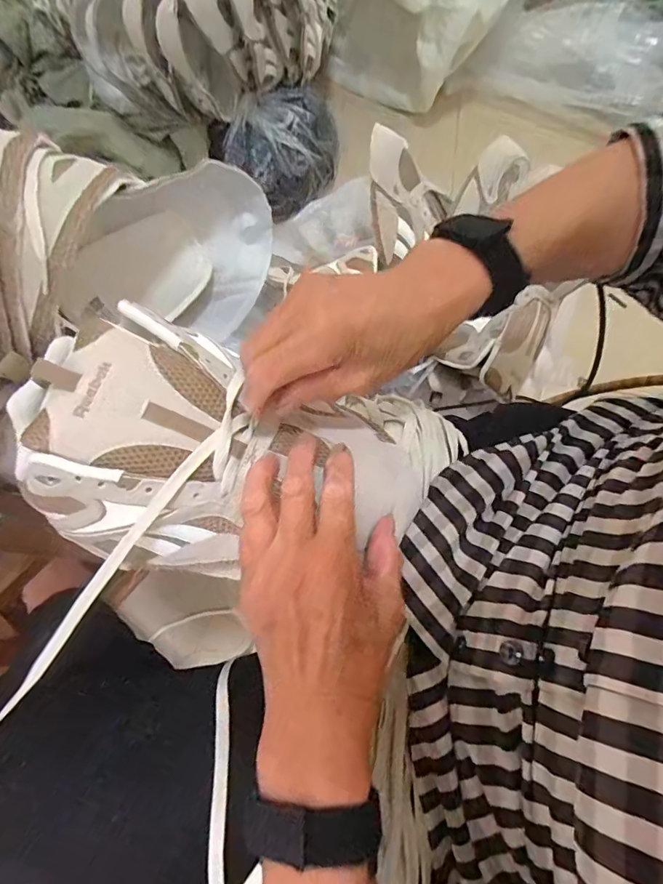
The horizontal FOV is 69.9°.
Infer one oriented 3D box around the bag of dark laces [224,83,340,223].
[{"bbox_3d":[-0.085,-0.543,0.890,0.226,0.122,0.169,-17,72,-5],"label":"bag of dark laces"}]

